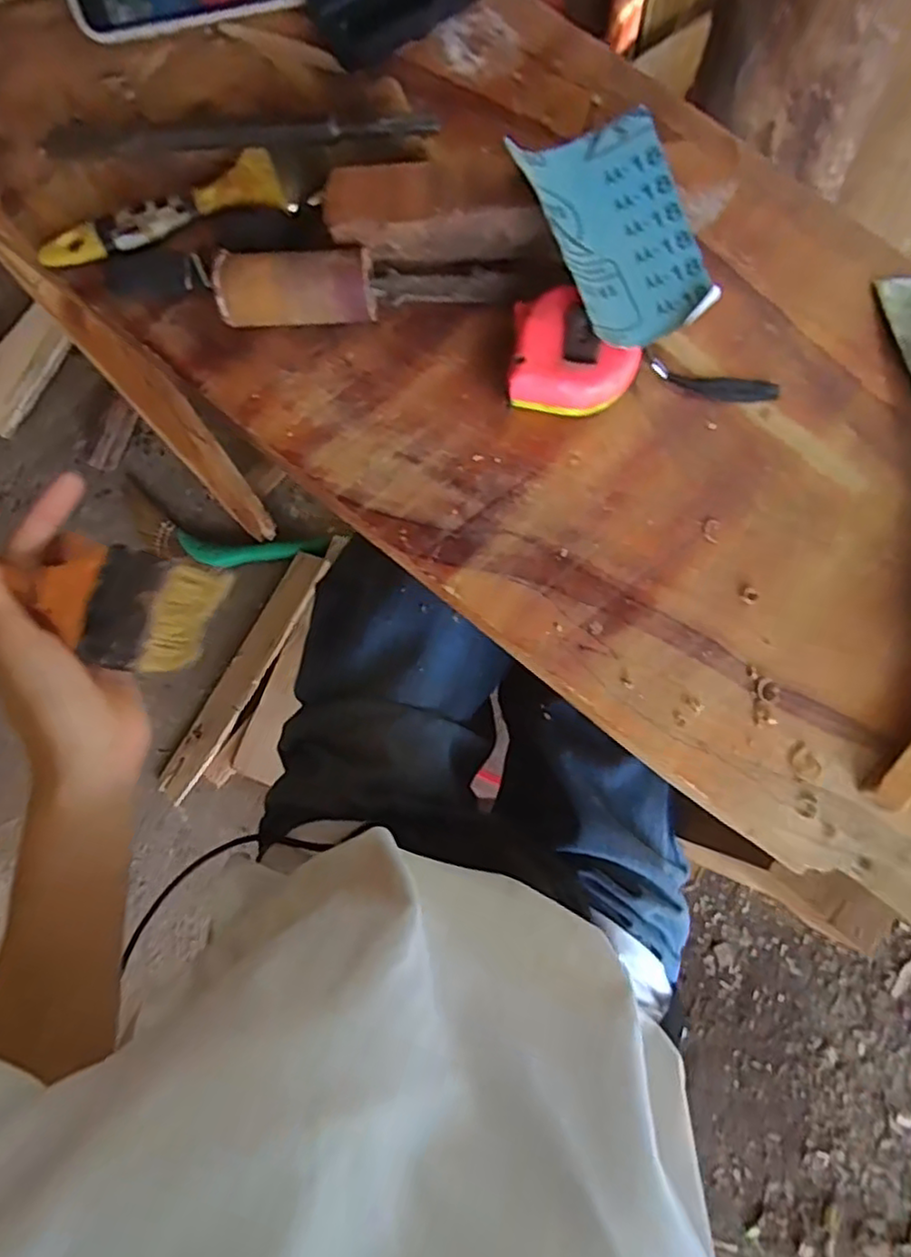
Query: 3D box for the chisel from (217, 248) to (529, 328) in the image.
[{"bbox_3d":[-0.045,-0.187,0.363,0.159,0.038,0.030,-9,81,-2],"label":"chisel"}]

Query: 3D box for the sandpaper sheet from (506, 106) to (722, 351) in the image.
[{"bbox_3d":[0.086,-0.205,0.348,0.072,0.034,0.110,-21,77,-5],"label":"sandpaper sheet"}]

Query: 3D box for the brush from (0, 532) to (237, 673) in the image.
[{"bbox_3d":[-0.202,-0.021,0.316,0.168,0.025,0.057,14,76,-15],"label":"brush"}]

